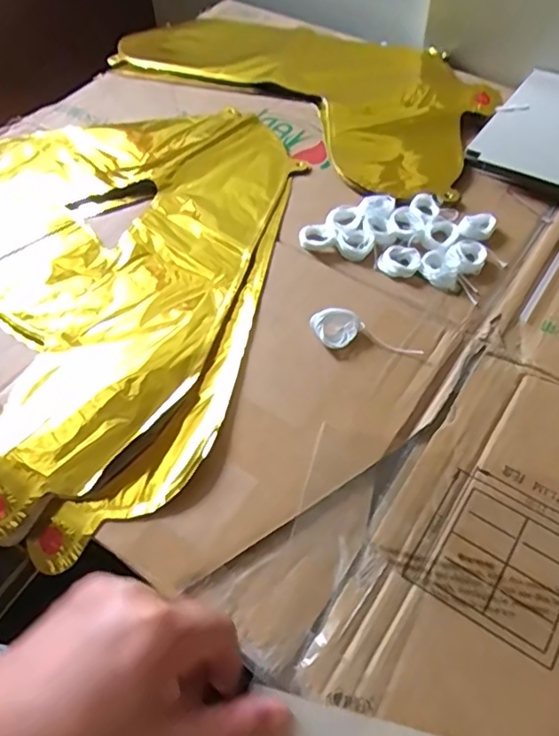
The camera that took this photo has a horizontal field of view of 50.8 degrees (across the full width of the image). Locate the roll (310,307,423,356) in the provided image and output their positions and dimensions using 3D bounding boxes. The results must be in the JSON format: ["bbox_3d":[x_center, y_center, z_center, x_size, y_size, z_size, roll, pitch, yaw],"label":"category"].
[{"bbox_3d":[0.058,-0.025,0.394,0.072,0.014,0.026,3,54,3],"label":"roll"}]

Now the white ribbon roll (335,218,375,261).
[{"bbox_3d":[0.059,-0.096,0.450,0.031,0.009,0.027,-31,59,-20],"label":"white ribbon roll"}]

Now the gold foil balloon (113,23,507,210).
[{"bbox_3d":[0.033,-0.301,0.611,0.427,0.039,0.217,38,63,25],"label":"gold foil balloon"}]

